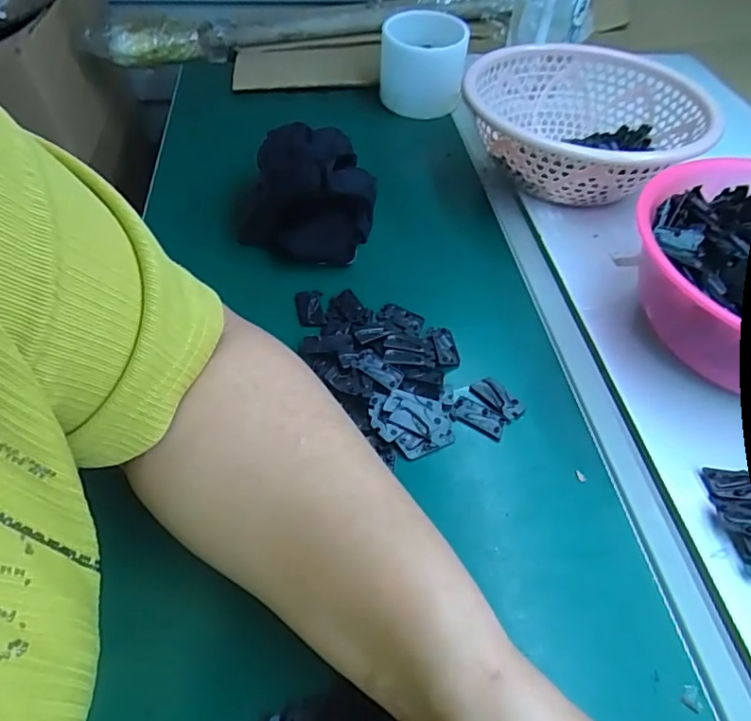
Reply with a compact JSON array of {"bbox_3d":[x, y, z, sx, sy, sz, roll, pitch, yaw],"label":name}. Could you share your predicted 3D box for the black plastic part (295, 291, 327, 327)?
[{"bbox_3d":[-0.046,-0.038,0.385,0.018,0.004,0.032,-6,51,-8],"label":"black plastic part"}]

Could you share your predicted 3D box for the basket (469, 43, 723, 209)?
[{"bbox_3d":[0.174,-0.195,0.474,0.187,0.077,0.183,6,50,2],"label":"basket"}]

